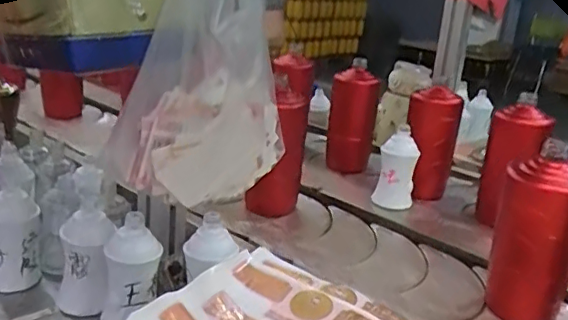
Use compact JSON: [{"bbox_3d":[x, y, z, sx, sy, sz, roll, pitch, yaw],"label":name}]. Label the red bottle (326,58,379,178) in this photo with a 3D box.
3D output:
[{"bbox_3d":[0.125,-0.073,1.038,0.081,0.183,0.081,8,19,9],"label":"red bottle"}]

